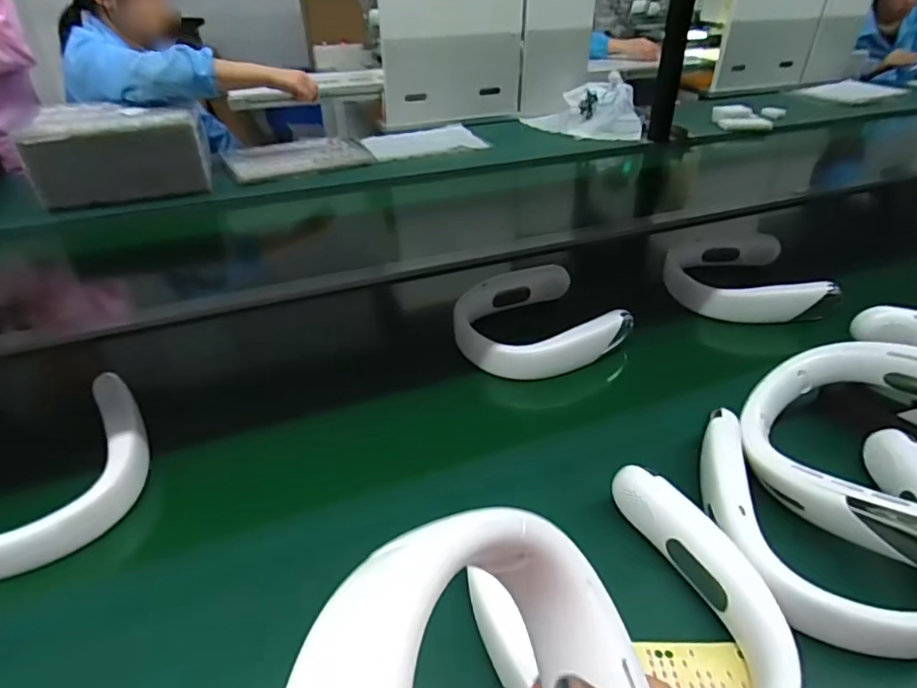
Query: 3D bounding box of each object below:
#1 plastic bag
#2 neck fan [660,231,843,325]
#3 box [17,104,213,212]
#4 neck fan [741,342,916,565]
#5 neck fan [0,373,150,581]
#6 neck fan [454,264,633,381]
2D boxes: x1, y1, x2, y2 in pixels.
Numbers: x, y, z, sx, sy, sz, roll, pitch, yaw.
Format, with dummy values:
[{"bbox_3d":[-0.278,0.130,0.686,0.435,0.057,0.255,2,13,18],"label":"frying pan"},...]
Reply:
[{"bbox_3d":[0.355,-0.679,1.587,0.330,0.103,0.265,7,37,10],"label":"plastic bag"},{"bbox_3d":[0.405,-0.097,0.811,0.180,0.050,0.187,-2,36,-3],"label":"neck fan"},{"bbox_3d":[-0.716,-0.419,1.187,0.326,0.144,0.236,-15,39,-20],"label":"box"},{"bbox_3d":[0.343,0.064,0.449,0.164,0.095,0.192,-29,45,-33],"label":"neck fan"},{"bbox_3d":[-0.386,0.118,0.510,0.187,0.044,0.209,-21,41,-26],"label":"neck fan"},{"bbox_3d":[0.101,-0.033,0.719,0.218,0.044,0.200,-19,40,-25],"label":"neck fan"}]

